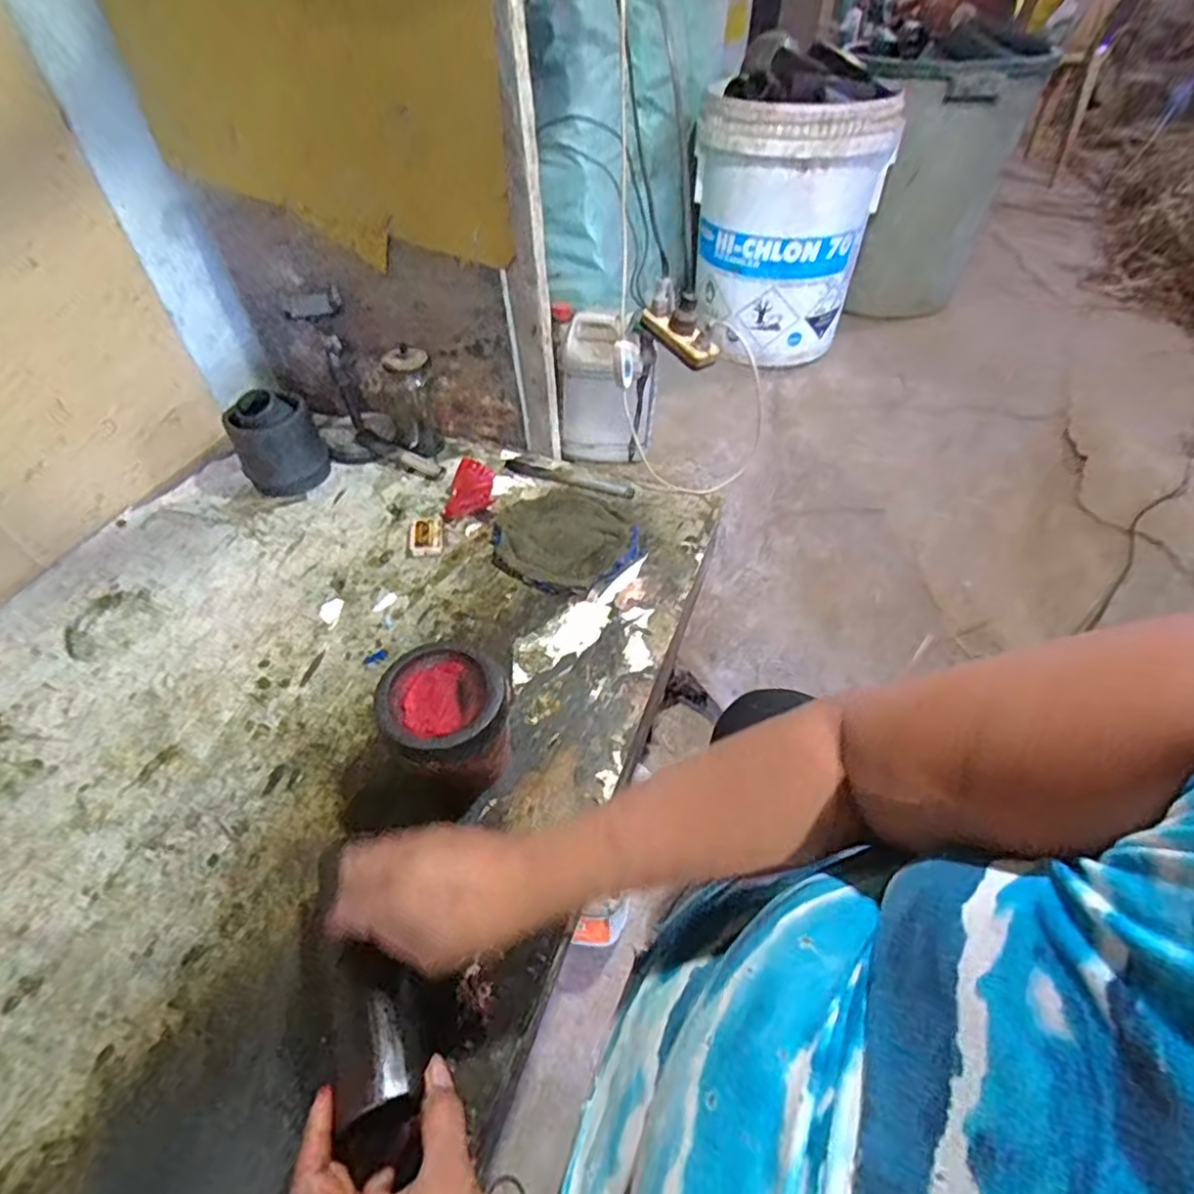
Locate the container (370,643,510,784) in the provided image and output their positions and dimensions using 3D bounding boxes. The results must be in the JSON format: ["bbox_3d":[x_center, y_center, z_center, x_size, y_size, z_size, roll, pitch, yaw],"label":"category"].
[{"bbox_3d":[-0.127,0.115,0.548,0.108,0.092,0.120,-30,51,-22],"label":"container"}]

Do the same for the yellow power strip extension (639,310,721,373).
[{"bbox_3d":[0.098,-0.318,0.769,0.110,0.045,0.022,39,58,17],"label":"yellow power strip extension"}]

